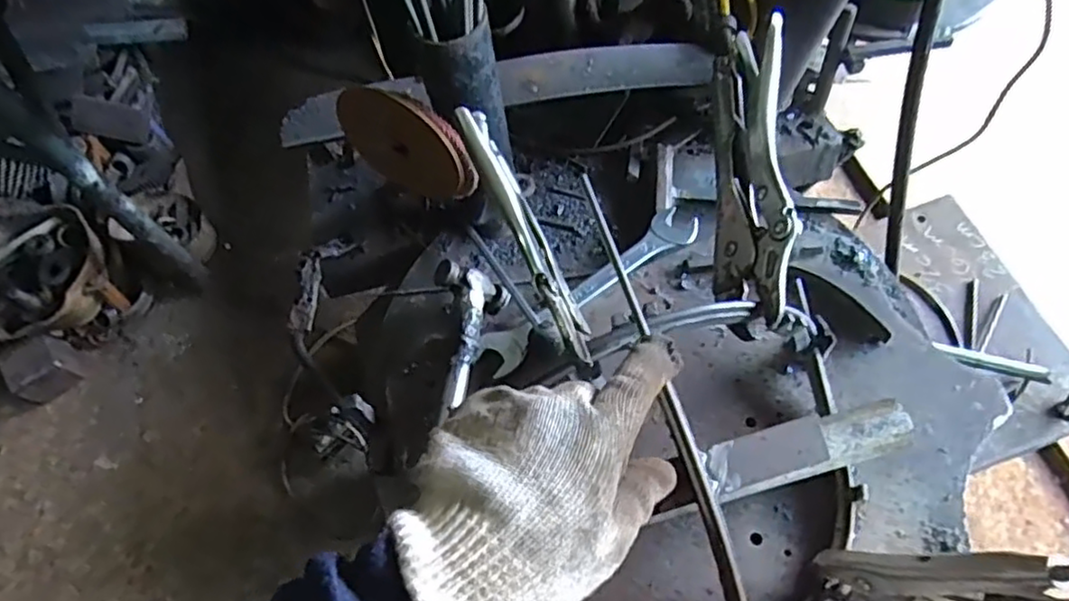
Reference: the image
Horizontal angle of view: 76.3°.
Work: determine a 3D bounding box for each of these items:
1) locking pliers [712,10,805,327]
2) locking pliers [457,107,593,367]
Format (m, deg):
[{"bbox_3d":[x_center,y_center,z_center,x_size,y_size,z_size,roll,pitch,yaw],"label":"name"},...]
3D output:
[{"bbox_3d":[0.141,-0.093,0.445,0.044,0.064,0.226,2,64,5],"label":"locking pliers"},{"bbox_3d":[-0.005,-0.040,0.406,0.021,0.037,0.167,-24,79,-10],"label":"locking pliers"}]

